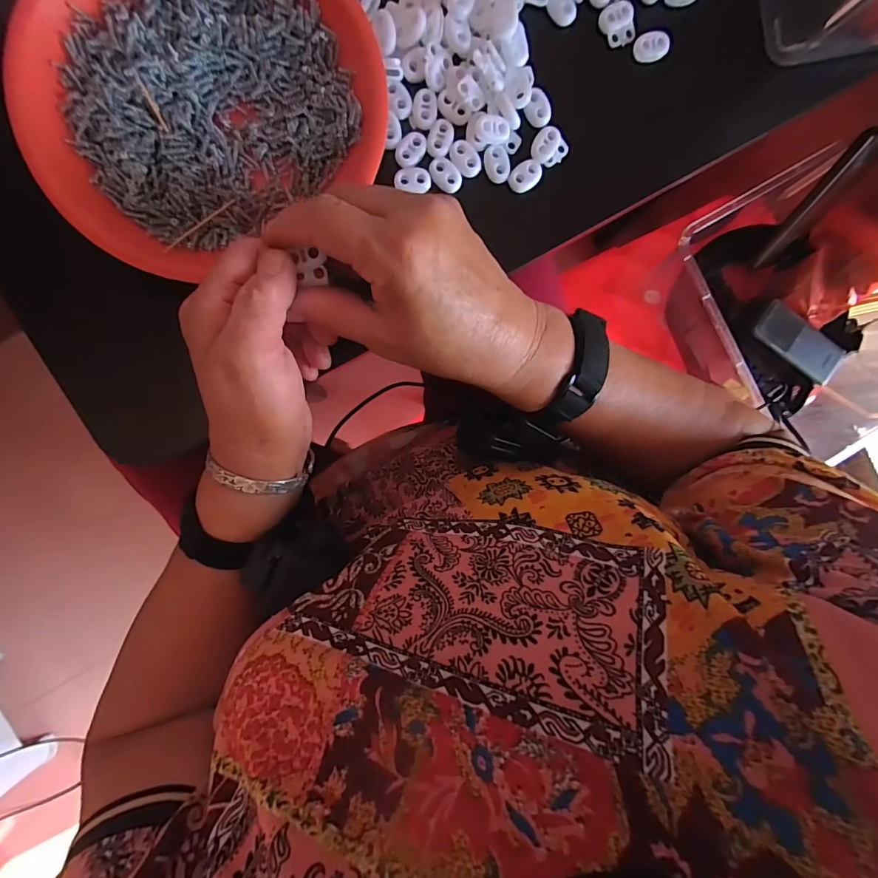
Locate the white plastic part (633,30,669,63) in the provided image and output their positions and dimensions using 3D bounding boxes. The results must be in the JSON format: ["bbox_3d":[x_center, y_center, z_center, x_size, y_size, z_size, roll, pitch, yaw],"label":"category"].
[{"bbox_3d":[0.135,-0.250,0.278,0.021,0.006,0.015,-10,95,-4],"label":"white plastic part"}]

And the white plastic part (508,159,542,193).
[{"bbox_3d":[0.055,-0.167,0.278,0.023,0.004,0.016,-33,97,-2],"label":"white plastic part"}]

